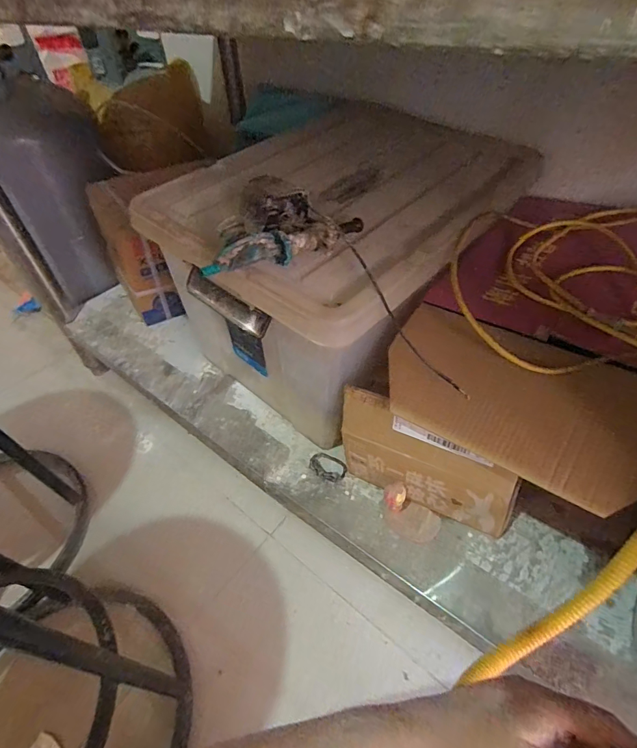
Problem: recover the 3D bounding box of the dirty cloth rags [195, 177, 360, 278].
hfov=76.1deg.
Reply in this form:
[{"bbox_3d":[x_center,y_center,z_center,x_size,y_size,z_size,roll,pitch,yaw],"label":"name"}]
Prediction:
[{"bbox_3d":[-0.062,-0.183,0.497,0.202,0.054,0.116,-25,50,-20],"label":"dirty cloth rags"}]

